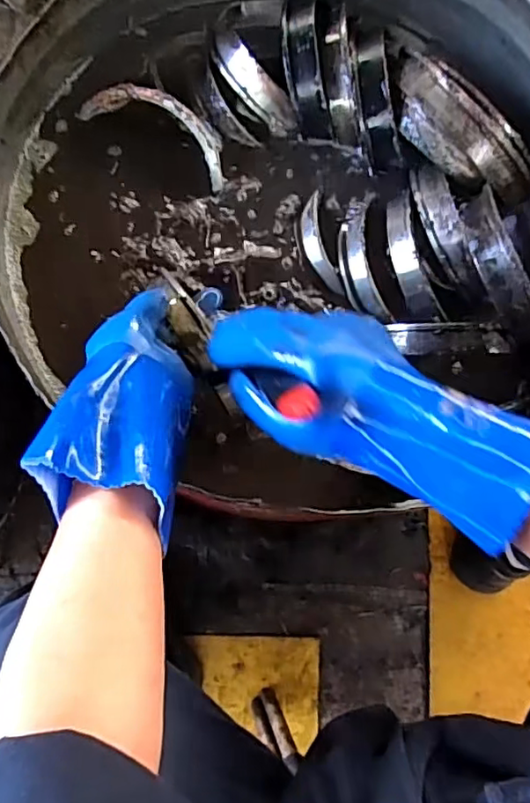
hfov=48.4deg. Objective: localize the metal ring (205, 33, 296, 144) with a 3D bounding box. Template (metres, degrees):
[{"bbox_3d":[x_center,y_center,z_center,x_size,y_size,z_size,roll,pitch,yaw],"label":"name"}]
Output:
[{"bbox_3d":[-0.027,-0.316,0.598,0.065,0.033,0.119,-38,87,-11],"label":"metal ring"}]

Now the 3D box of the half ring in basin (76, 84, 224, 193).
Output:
[{"bbox_3d":[-0.104,-0.277,0.588,0.163,0.038,0.056,29,78,-1],"label":"half ring in basin"}]

